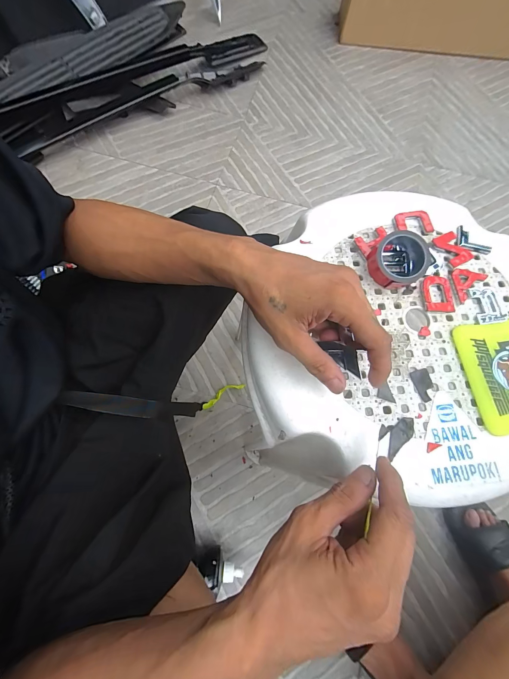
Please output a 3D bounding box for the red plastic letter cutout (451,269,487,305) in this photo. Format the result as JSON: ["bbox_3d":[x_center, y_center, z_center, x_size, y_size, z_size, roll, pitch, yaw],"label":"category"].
[{"bbox_3d":[0.209,-0.058,0.282,0.041,0.004,0.027,-41,79,-12],"label":"red plastic letter cutout"}]

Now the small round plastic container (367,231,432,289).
[{"bbox_3d":[0.139,-0.075,0.268,0.048,0.035,0.047,-32,77,-11],"label":"small round plastic container"}]

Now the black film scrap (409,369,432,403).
[{"bbox_3d":[0.152,0.040,0.251,0.017,0.004,0.028,-14,75,-6],"label":"black film scrap"}]

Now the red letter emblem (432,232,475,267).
[{"bbox_3d":[0.205,-0.094,0.290,0.026,0.005,0.037,-31,77,-10],"label":"red letter emblem"}]

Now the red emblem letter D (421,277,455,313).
[{"bbox_3d":[0.180,-0.043,0.275,0.027,0.007,0.037,2,74,-1],"label":"red emblem letter D"}]

